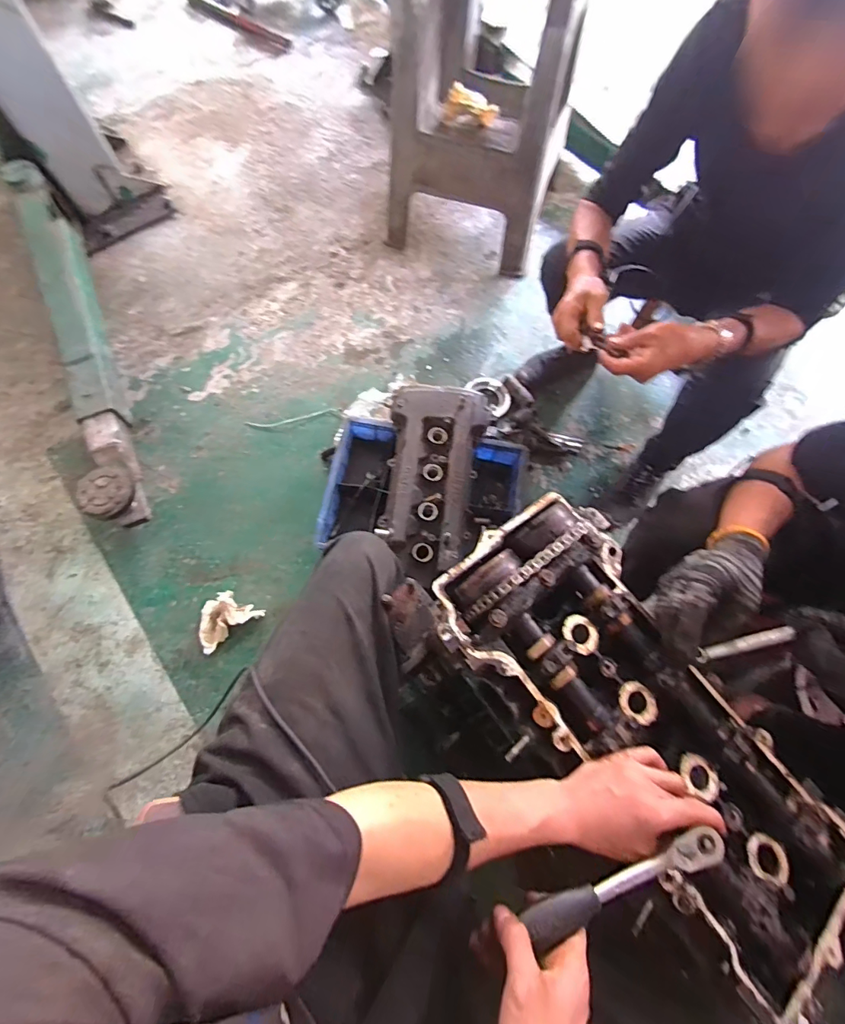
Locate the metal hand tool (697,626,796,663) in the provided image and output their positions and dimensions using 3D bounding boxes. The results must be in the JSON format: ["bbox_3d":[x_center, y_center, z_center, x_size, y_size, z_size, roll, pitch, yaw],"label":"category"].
[{"bbox_3d":[0.333,0.140,0.472,0.102,0.013,0.013,-12,70,-6],"label":"metal hand tool"}]

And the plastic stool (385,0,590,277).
[{"bbox_3d":[0.166,-1.029,1.144,0.398,0.581,0.405,19,73,7],"label":"plastic stool"}]

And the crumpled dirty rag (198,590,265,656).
[{"bbox_3d":[-0.427,0.226,0.966,0.132,0.043,0.091,-37,75,-14],"label":"crumpled dirty rag"}]

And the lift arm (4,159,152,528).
[{"bbox_3d":[-0.837,-0.435,1.099,0.105,0.137,1.013,-23,73,-7],"label":"lift arm"}]

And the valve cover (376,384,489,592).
[{"bbox_3d":[0.019,-0.079,0.925,0.207,0.078,0.410,7,72,3],"label":"valve cover"}]

